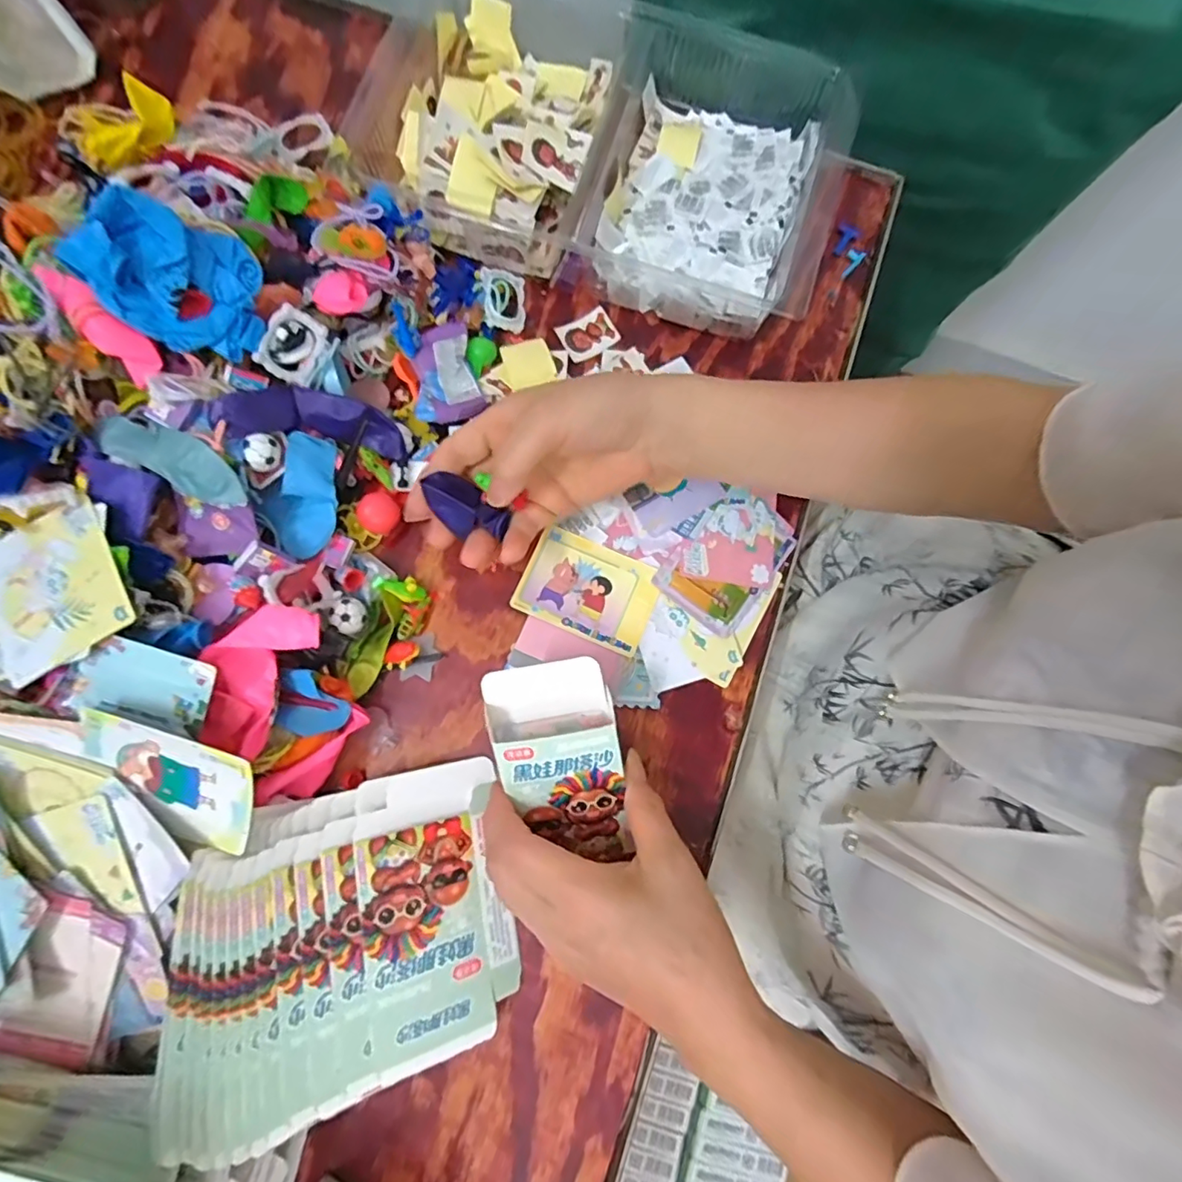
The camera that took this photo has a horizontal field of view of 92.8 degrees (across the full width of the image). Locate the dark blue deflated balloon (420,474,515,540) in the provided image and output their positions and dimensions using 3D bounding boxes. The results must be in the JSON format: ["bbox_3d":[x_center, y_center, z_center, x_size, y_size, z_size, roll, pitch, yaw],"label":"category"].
[{"bbox_3d":[-0.072,-0.048,0.325,0.045,0.024,0.029,34,80,5],"label":"dark blue deflated balloon"}]

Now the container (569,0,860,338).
[{"bbox_3d":[0.082,-0.301,0.412,0.177,0.049,0.208,22,80,3],"label":"container"}]

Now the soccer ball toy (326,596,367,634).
[{"bbox_3d":[-0.150,0.015,0.349,0.019,0.018,0.021,26,80,3],"label":"soccer ball toy"}]

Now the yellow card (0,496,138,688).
[{"bbox_3d":[-0.273,-0.001,0.285,0.064,0.004,0.083,-33,72,-8],"label":"yellow card"}]

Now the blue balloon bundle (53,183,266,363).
[{"bbox_3d":[-0.234,-0.175,0.317,0.070,0.066,0.066,0,79,-1],"label":"blue balloon bundle"}]

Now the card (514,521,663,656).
[{"bbox_3d":[-0.001,-0.002,0.368,0.086,0.004,0.061,24,80,3],"label":"card"}]

